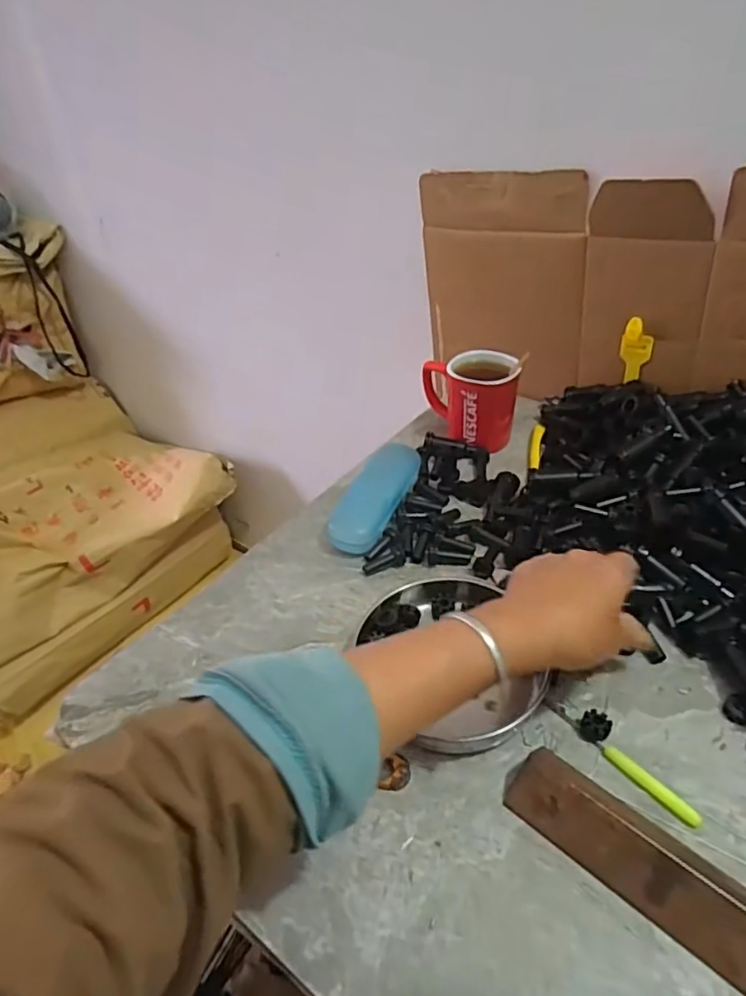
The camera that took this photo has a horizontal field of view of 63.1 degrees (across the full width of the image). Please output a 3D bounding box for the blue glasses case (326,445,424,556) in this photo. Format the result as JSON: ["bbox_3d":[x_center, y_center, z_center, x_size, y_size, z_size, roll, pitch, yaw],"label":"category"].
[{"bbox_3d":[0.004,-0.002,0.600,0.053,0.025,0.153,11,42,18],"label":"blue glasses case"}]

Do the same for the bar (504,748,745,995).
[{"bbox_3d":[0.162,0.203,0.332,0.179,0.027,0.050,28,49,33],"label":"bar"}]

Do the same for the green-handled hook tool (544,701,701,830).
[{"bbox_3d":[0.158,0.168,0.394,0.012,0.009,0.110,-31,46,-29],"label":"green-handled hook tool"}]

